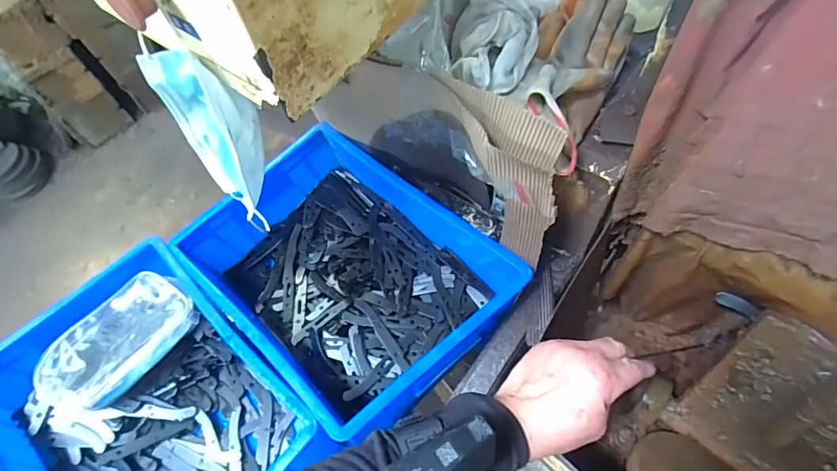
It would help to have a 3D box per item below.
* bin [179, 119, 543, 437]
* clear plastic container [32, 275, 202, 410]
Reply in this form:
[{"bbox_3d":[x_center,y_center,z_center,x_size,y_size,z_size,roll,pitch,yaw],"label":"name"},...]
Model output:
[{"bbox_3d":[-0.104,0.053,0.648,0.404,0.141,0.298,39,68,24],"label":"bin"},{"bbox_3d":[-0.412,0.145,0.624,0.116,0.047,0.197,24,63,18],"label":"clear plastic container"}]

